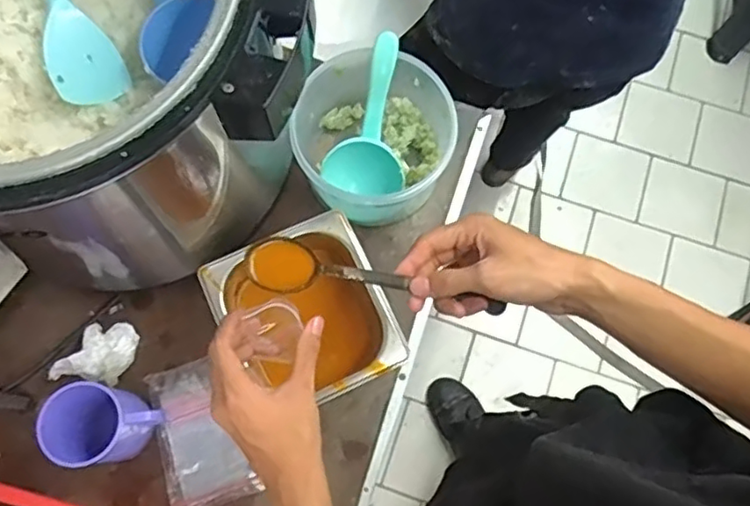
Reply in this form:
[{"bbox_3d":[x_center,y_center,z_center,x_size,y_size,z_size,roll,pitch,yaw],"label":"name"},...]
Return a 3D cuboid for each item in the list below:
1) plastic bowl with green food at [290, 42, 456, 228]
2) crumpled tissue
[{"bbox_3d":[-0.009,-0.131,0.731,0.171,0.127,0.167,0,73,-1],"label":"plastic bowl with green food"},{"bbox_3d":[-0.306,0.109,0.693,0.079,0.042,0.072,9,73,1],"label":"crumpled tissue"}]

